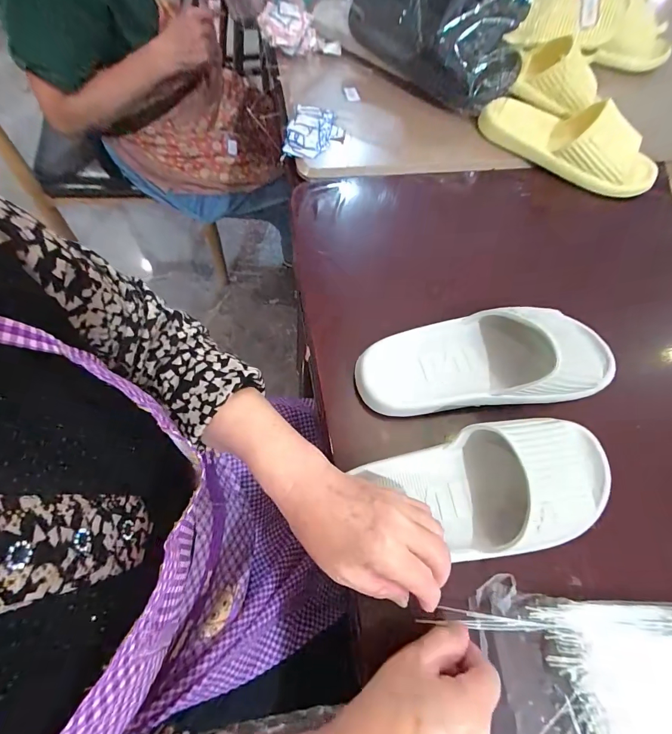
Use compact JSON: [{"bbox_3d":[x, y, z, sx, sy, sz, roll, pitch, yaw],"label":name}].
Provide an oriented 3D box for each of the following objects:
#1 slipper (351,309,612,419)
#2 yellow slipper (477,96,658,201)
[{"bbox_3d":[0.158,-0.015,0.391,0.269,0.076,0.103,-7,68,-6],"label":"slipper"},{"bbox_3d":[0.343,-0.331,0.556,0.256,0.064,0.102,25,68,8],"label":"yellow slipper"}]

